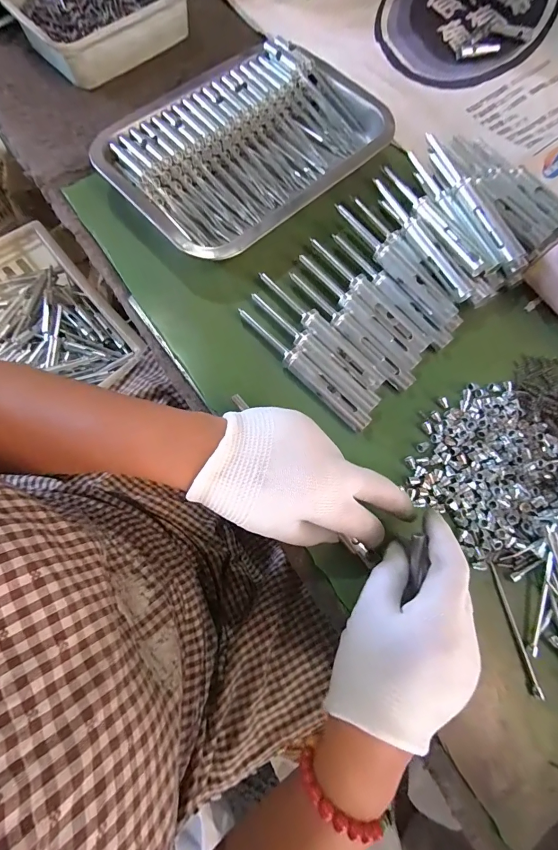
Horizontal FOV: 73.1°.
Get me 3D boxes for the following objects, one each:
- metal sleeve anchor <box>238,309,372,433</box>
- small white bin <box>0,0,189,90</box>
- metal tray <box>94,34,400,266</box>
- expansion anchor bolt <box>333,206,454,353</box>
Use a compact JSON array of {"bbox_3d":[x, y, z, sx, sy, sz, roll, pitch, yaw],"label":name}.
[{"bbox_3d":[0.020,-0.048,0.314,0.140,0.011,0.016,43,77,10],"label":"metal sleeve anchor"},{"bbox_3d":[-0.198,-0.466,0.423,0.128,0.048,0.182,44,77,10],"label":"small white bin"},{"bbox_3d":[-0.030,-0.271,0.372,0.258,0.034,0.188,-43,80,-12],"label":"metal tray"},{"bbox_3d":[0.101,-0.134,0.333,0.016,0.022,0.154,-34,78,-11],"label":"expansion anchor bolt"}]

